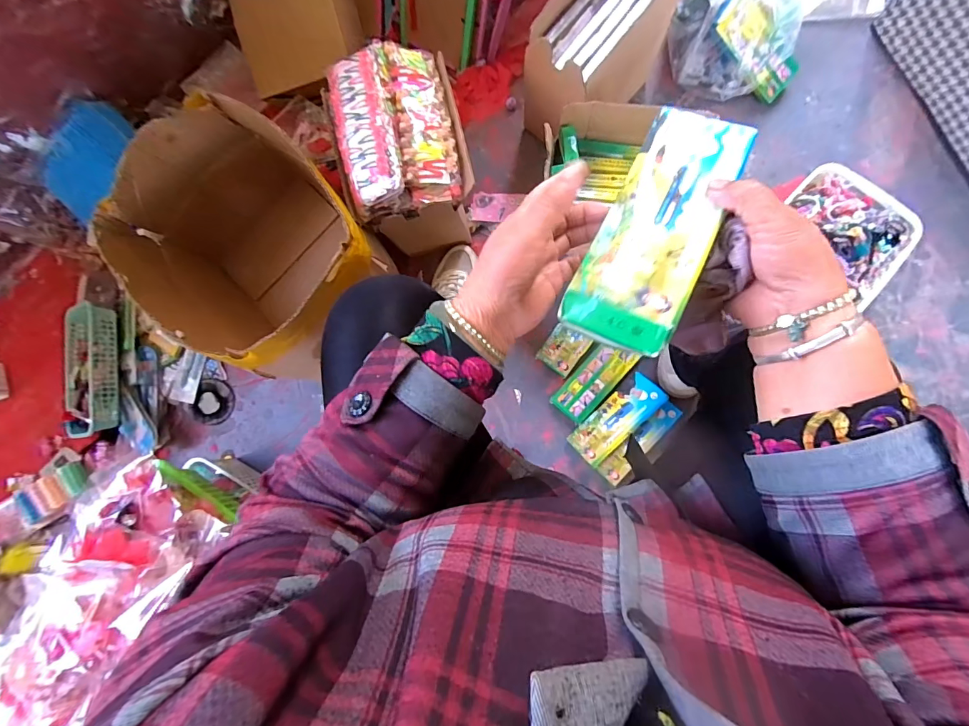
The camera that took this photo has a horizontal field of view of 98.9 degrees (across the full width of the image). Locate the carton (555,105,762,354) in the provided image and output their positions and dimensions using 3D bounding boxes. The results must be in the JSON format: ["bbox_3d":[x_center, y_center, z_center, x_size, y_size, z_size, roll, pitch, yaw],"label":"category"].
[{"bbox_3d":[0.124,-0.101,0.291,0.071,0.021,0.199,25,73,7],"label":"carton"}]

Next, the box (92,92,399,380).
[{"bbox_3d":[-0.378,-0.191,0.736,0.401,0.290,0.310,40,89,7],"label":"box"}]

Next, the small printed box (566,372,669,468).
[{"bbox_3d":[0.238,0.100,0.745,0.180,0.011,0.072,-44,58,0],"label":"small printed box"}]

